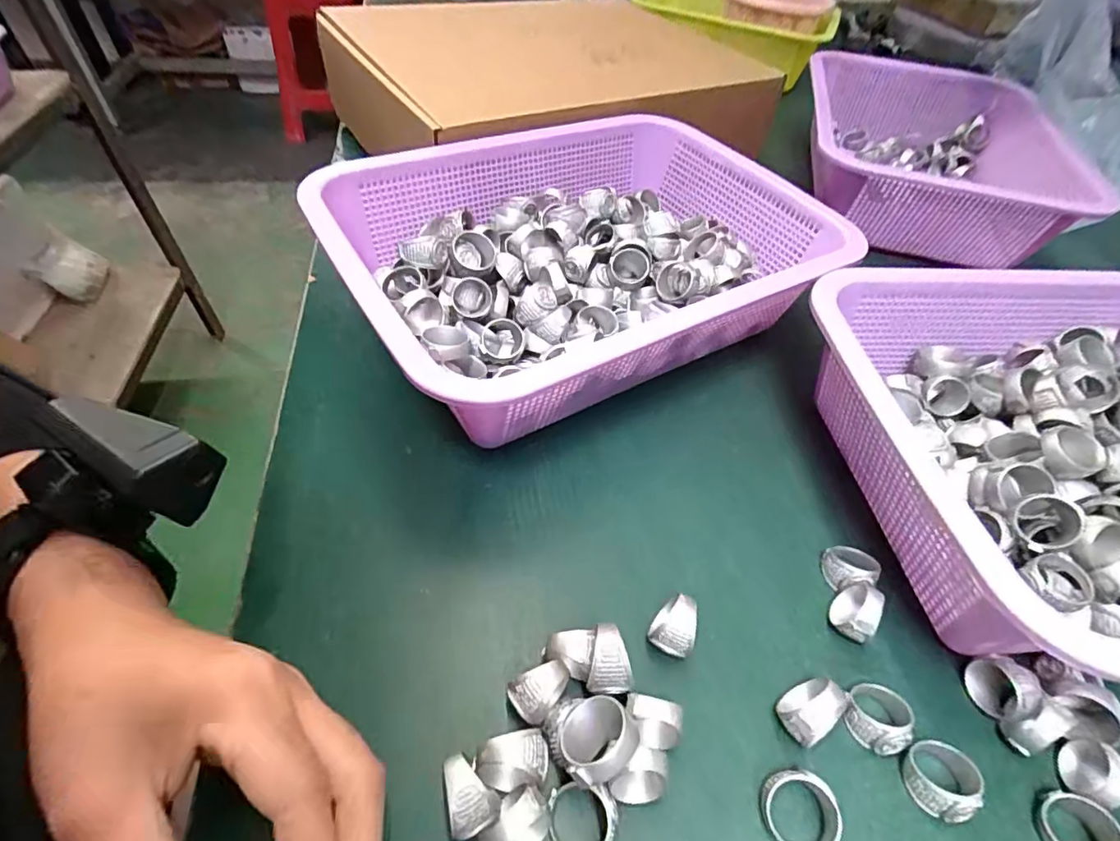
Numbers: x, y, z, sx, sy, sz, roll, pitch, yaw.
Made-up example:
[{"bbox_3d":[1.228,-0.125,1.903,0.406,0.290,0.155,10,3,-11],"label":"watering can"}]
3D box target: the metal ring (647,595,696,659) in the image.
[{"bbox_3d":[0.050,0.092,0.239,0.018,0.023,0.021,17,51,11],"label":"metal ring"}]

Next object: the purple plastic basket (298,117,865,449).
[{"bbox_3d":[0.018,-0.107,0.359,0.303,0.091,0.225,-24,55,-22],"label":"purple plastic basket"}]

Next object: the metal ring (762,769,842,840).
[{"bbox_3d":[0.089,0.146,0.201,0.027,0.018,0.023,30,55,21],"label":"metal ring"}]

